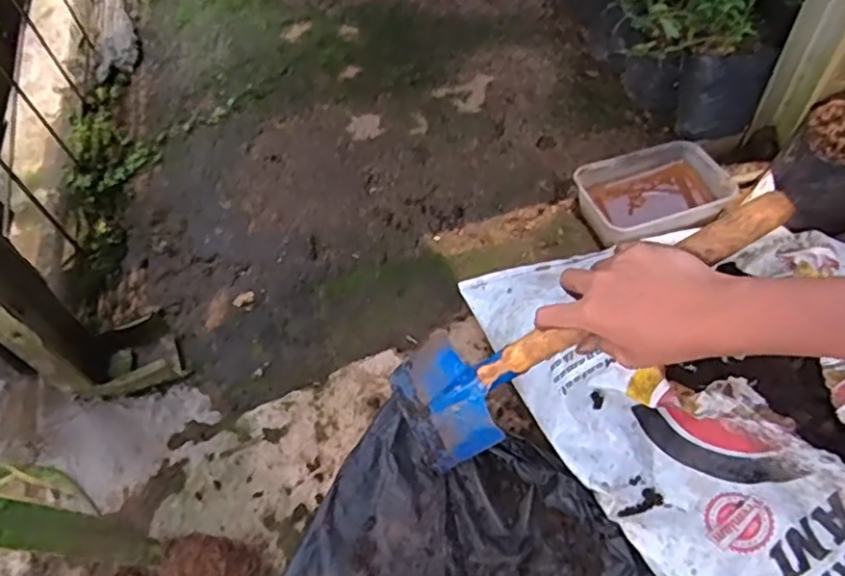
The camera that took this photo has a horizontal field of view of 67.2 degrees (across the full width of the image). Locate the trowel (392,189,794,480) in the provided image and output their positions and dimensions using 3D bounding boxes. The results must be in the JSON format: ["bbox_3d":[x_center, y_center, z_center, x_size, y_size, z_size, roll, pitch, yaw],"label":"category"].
[{"bbox_3d":[0.106,0.038,0.512,0.377,0.056,0.098,-40,49,34],"label":"trowel"}]

